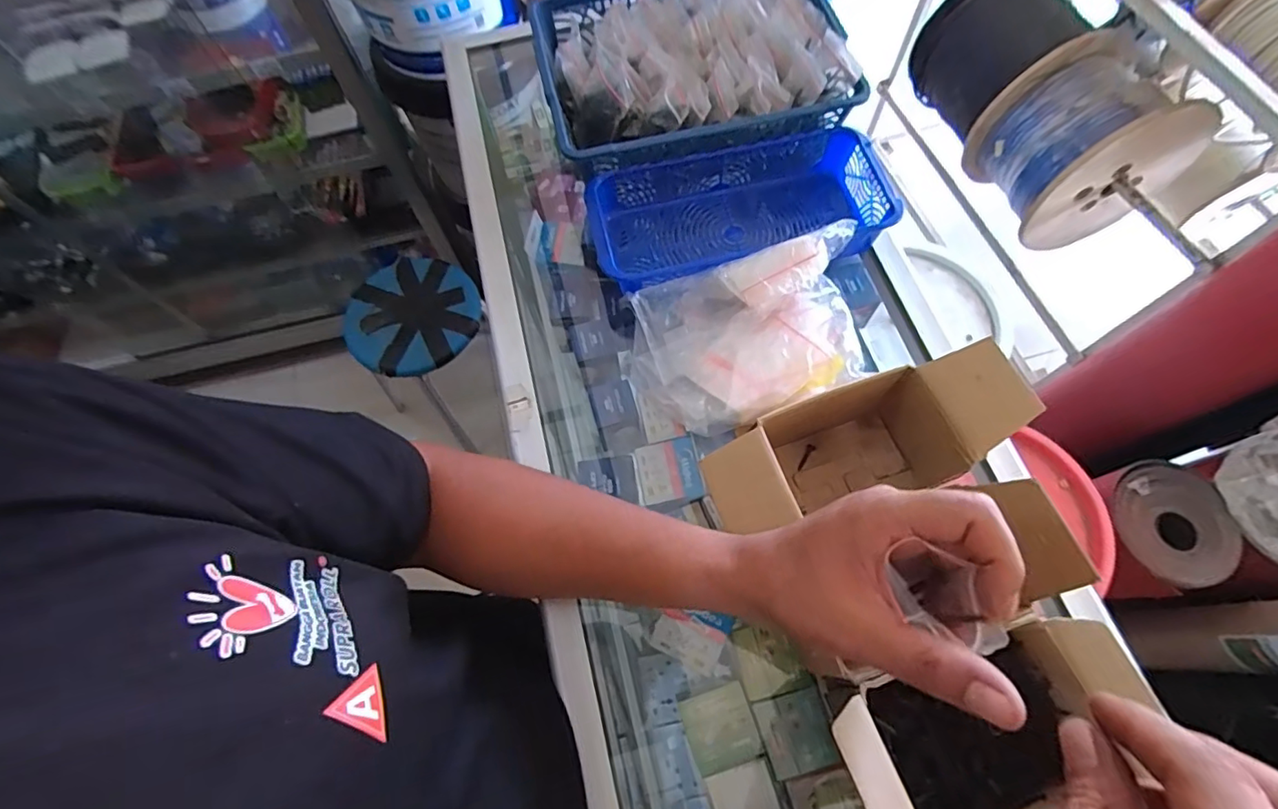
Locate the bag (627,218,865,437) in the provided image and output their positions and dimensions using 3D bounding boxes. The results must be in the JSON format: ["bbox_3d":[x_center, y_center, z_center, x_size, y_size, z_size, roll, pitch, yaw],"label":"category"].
[{"bbox_3d":[0.094,-0.057,0.453,0.201,0.056,0.134,-13,66,-3],"label":"bag"}]

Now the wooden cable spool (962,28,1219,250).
[{"bbox_3d":[0.900,-0.536,1.147,0.323,0.277,0.287,-21,67,-7],"label":"wooden cable spool"}]

